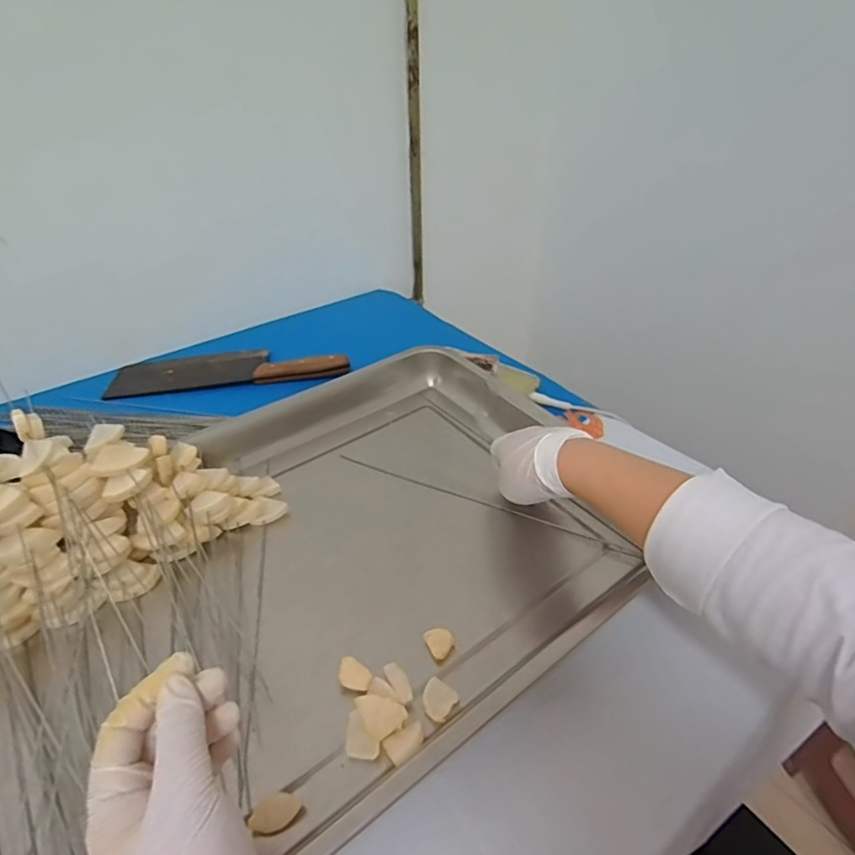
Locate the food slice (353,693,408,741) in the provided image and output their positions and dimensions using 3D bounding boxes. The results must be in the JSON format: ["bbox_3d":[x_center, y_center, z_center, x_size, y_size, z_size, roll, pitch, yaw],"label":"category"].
[{"bbox_3d":[-0.031,0.197,0.380,0.028,0.004,0.030,-21,69,-20],"label":"food slice"}]

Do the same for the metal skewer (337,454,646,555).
[{"bbox_3d":[0.049,0.074,0.552,0.312,0.005,0.010,16,40,20],"label":"metal skewer"}]

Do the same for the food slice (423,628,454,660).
[{"bbox_3d":[0.010,0.168,0.428,0.018,0.015,0.023,-18,42,-23],"label":"food slice"}]

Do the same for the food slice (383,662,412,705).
[{"bbox_3d":[-0.020,0.187,0.401,0.012,0.014,0.033,-16,42,-21],"label":"food slice"}]

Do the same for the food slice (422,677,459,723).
[{"bbox_3d":[0.007,0.197,0.397,0.024,0.008,0.025,26,44,28],"label":"food slice"}]

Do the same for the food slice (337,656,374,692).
[{"bbox_3d":[-0.054,0.183,0.407,0.028,0.004,0.020,18,58,25],"label":"food slice"}]

